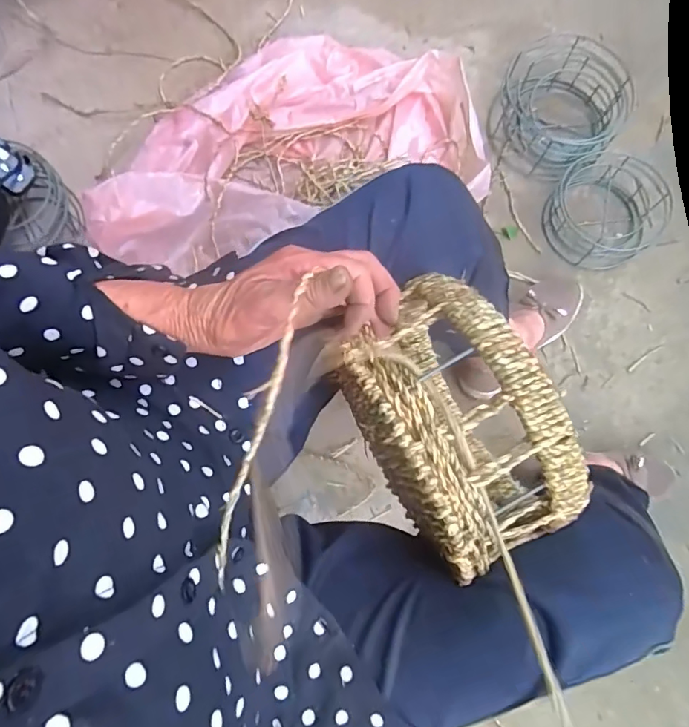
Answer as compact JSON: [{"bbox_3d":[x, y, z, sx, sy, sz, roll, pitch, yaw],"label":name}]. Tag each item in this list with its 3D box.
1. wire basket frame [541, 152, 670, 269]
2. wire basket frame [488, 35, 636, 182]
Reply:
[{"bbox_3d":[0.443,-0.260,0.847,0.204,0.054,0.187,-42,81,-7],"label":"wire basket frame"},{"bbox_3d":[0.375,-0.450,0.875,0.214,0.079,0.232,28,81,7],"label":"wire basket frame"}]

